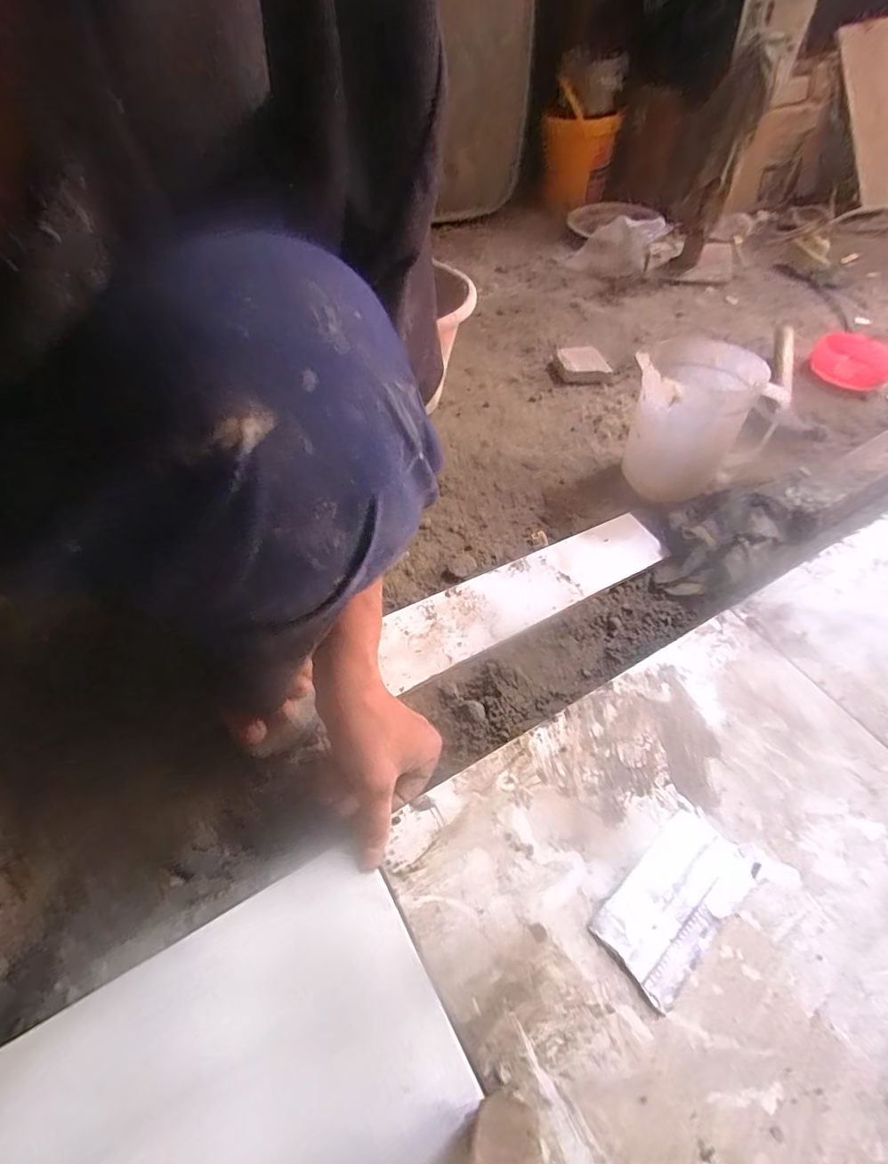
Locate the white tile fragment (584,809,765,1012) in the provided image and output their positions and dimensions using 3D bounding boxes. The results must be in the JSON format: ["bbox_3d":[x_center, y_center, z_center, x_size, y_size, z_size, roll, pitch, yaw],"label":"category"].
[{"bbox_3d":[0.158,0.213,0.348,0.114,0.007,0.058,-33,60,-26],"label":"white tile fragment"}]

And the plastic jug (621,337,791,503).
[{"bbox_3d":[0.299,-0.192,0.620,0.155,0.145,0.139,23,54,15],"label":"plastic jug"}]

